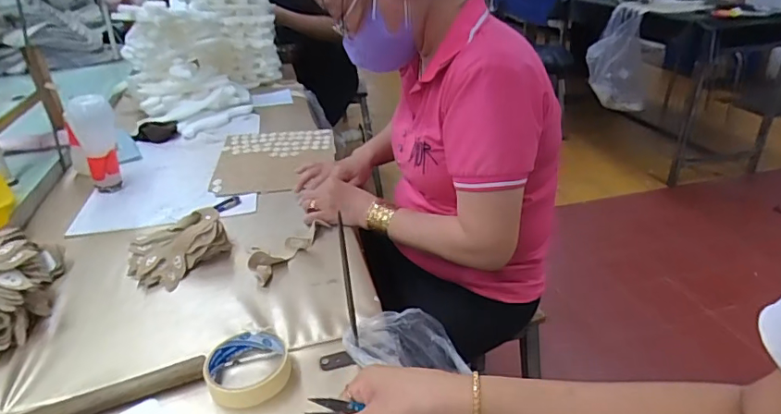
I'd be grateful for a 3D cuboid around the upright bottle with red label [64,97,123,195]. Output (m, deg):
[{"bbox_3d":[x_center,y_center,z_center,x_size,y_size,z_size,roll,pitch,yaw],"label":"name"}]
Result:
[{"bbox_3d":[-0.533,-0.115,0.946,0.083,0.173,0.072,-21,33,-31],"label":"upright bottle with red label"}]

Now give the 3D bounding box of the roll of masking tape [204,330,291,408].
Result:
[{"bbox_3d":[-0.150,0.167,0.547,0.084,0.023,0.086,-2,28,1],"label":"roll of masking tape"}]

